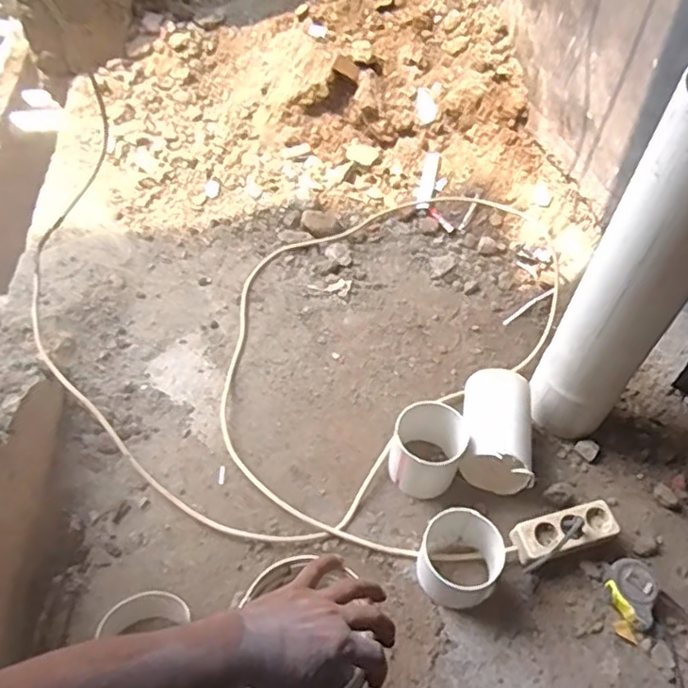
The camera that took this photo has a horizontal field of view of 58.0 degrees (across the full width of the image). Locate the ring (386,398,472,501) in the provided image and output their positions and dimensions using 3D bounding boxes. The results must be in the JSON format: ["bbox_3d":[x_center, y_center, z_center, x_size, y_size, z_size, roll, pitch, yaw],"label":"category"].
[{"bbox_3d":[0.133,0.178,1.009,0.113,0.105,0.140,20,47,13],"label":"ring"}]

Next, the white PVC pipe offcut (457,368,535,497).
[{"bbox_3d":[0.260,0.151,1.058,0.115,0.126,0.195,11,46,5],"label":"white PVC pipe offcut"}]

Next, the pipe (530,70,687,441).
[{"bbox_3d":[0.407,-0.060,0.887,0.146,0.627,0.130,27,49,20],"label":"pipe"}]

